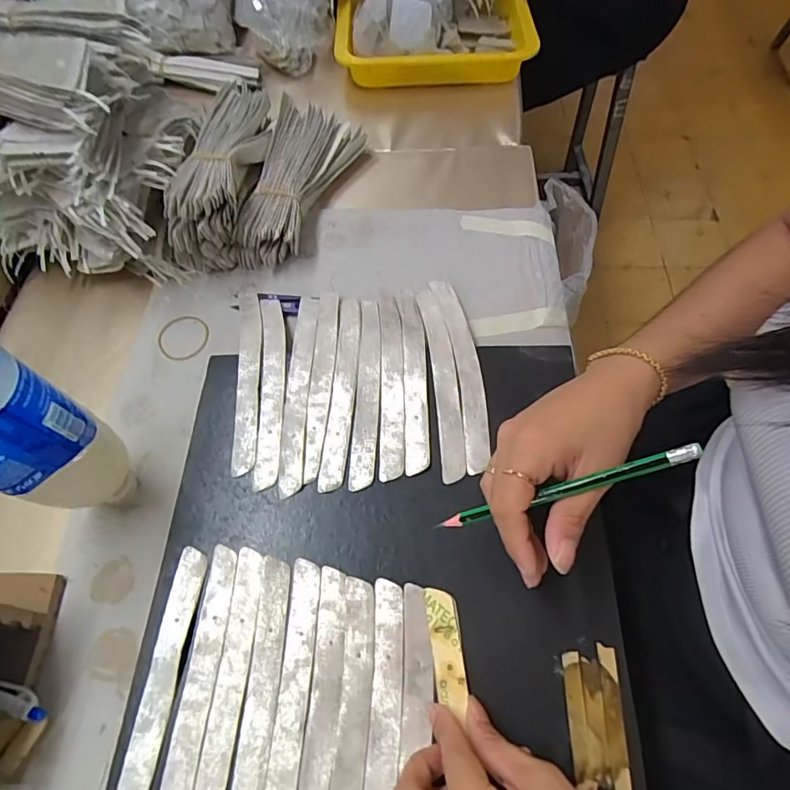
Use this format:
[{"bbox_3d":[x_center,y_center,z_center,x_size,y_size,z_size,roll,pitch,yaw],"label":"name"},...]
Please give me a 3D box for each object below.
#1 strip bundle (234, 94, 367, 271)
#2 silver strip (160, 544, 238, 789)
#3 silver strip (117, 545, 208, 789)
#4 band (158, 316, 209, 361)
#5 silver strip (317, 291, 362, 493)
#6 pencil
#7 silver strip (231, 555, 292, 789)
[{"bbox_3d":[-0.097,-0.225,0.518,0.089,0.049,0.208,9,63,7],"label":"strip bundle"},{"bbox_3d":[-0.122,0.190,0.295,0.020,0.004,0.188,3,62,4],"label":"silver strip"},{"bbox_3d":[-0.146,0.191,0.296,0.019,0.004,0.188,4,62,5],"label":"silver strip"},{"bbox_3d":[-0.195,-0.053,0.454,0.048,0.005,0.051,-21,61,-1],"label":"band"},{"bbox_3d":[-0.042,-0.010,0.412,0.023,0.021,0.189,0,62,3],"label":"silver strip"},{"bbox_3d":[0.090,0.053,0.273,0.146,0.005,0.009,-21,60,19],"label":"pencil"},{"bbox_3d":[-0.082,0.196,0.290,0.021,0.004,0.188,1,62,3],"label":"silver strip"}]

